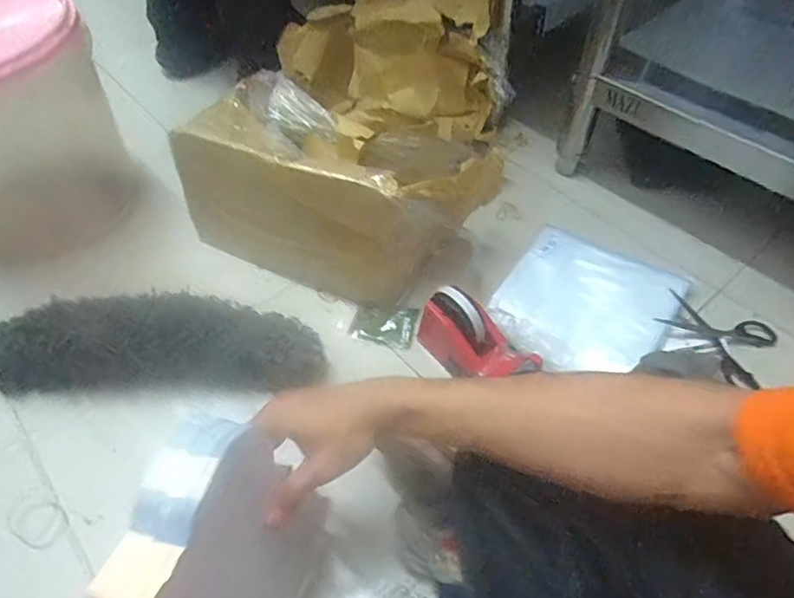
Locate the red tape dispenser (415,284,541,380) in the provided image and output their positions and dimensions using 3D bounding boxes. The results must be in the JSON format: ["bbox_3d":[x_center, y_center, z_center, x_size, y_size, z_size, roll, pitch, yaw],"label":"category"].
[{"bbox_3d":[0.094,0.053,0.664,0.056,0.099,0.150,-31,56,-22],"label":"red tape dispenser"}]

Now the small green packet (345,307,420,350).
[{"bbox_3d":[-0.016,0.028,0.742,0.082,0.016,0.060,11,52,11],"label":"small green packet"}]

